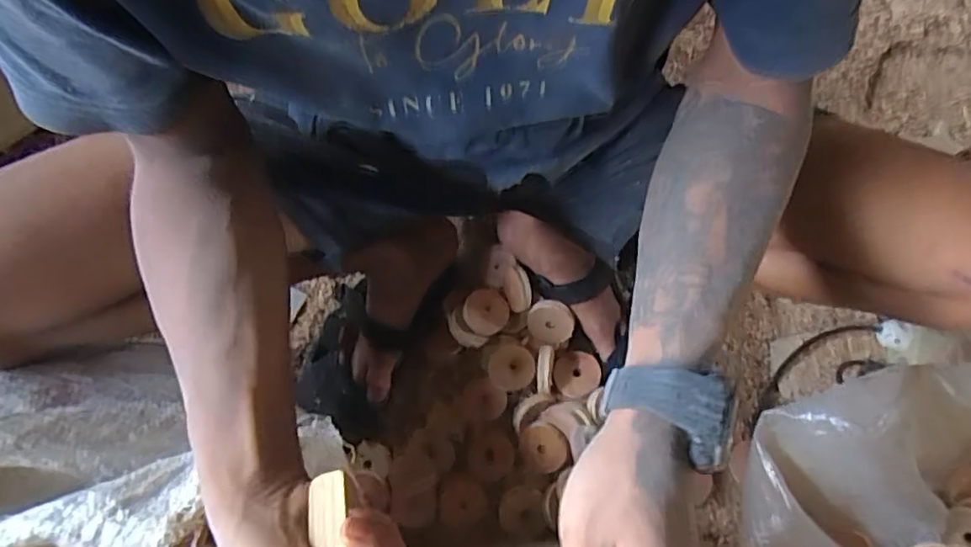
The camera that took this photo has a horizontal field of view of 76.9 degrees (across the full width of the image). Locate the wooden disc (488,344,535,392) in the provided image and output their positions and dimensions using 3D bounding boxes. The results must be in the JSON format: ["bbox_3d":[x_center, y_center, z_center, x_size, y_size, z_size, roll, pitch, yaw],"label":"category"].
[{"bbox_3d":[0.028,0.103,0.675,0.049,0.008,0.049,-1,74,1],"label":"wooden disc"}]

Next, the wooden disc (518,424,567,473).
[{"bbox_3d":[0.058,0.180,0.629,0.048,0.008,0.044,-3,80,18],"label":"wooden disc"}]

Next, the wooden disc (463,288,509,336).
[{"bbox_3d":[0.001,0.042,0.683,0.050,0.012,0.054,0,74,1],"label":"wooden disc"}]

